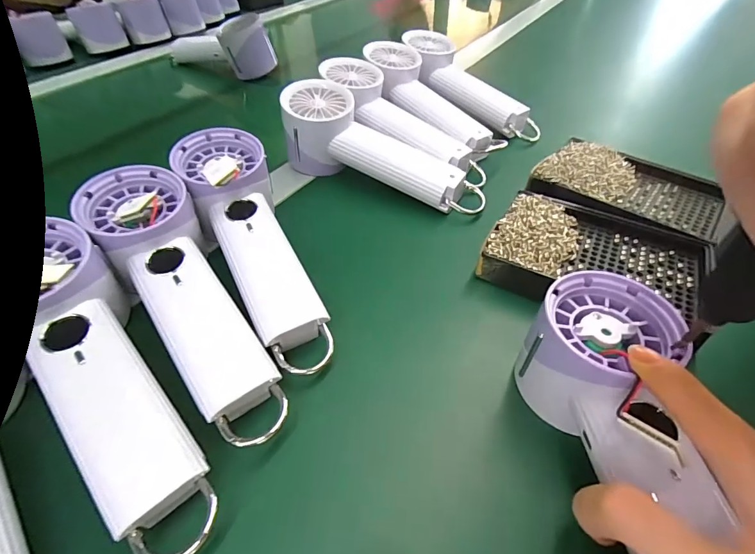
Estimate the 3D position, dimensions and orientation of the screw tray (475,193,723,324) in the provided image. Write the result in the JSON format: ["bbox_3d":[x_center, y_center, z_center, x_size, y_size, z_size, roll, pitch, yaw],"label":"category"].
[{"bbox_3d":[0.149,-0.016,0.276,0.136,0.026,0.090,20,48,20],"label":"screw tray"}]

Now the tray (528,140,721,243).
[{"bbox_3d":[0.203,-0.076,0.328,0.137,0.023,0.089,22,49,22],"label":"tray"}]

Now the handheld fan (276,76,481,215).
[{"bbox_3d":[0.002,-0.103,0.353,0.193,0.064,0.061,28,50,10],"label":"handheld fan"}]

